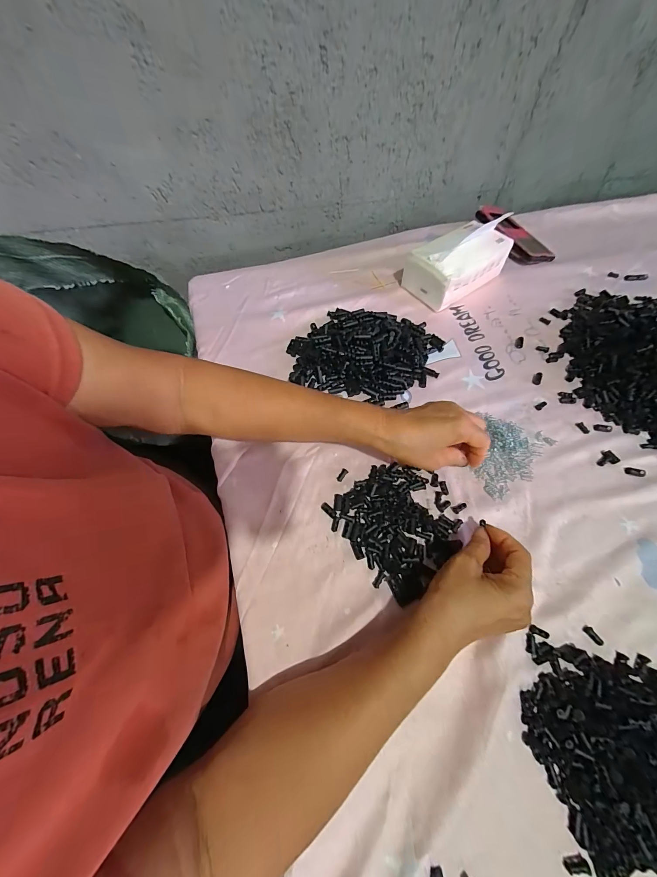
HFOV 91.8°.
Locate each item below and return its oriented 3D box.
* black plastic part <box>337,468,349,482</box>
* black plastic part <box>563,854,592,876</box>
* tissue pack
[{"bbox_3d":[0.017,0.045,0.392,0.008,0.004,0.018,31,66,15],"label":"black plastic part"},{"bbox_3d":[0.192,0.330,0.246,0.018,0.004,0.010,-4,62,-2],"label":"black plastic part"},{"bbox_3d":[0.219,-0.295,0.523,0.162,0.095,0.087,-28,66,-14],"label":"tissue pack"}]

